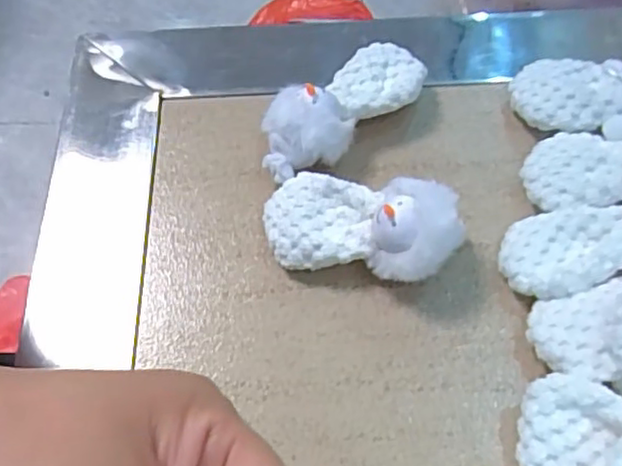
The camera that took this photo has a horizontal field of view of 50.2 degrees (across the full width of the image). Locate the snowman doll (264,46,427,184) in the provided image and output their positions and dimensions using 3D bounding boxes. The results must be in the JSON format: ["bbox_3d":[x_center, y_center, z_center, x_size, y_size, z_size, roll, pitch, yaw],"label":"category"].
[{"bbox_3d":[0.014,-0.059,0.311,0.091,0.033,0.038,-39,66,-18],"label":"snowman doll"}]

